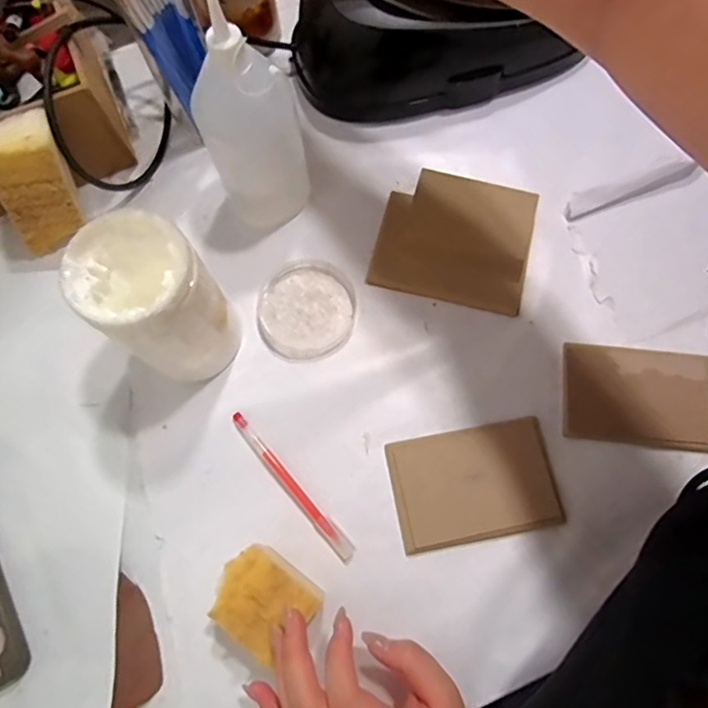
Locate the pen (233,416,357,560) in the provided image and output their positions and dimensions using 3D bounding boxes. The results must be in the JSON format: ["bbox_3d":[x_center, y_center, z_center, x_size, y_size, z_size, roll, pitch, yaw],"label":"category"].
[{"bbox_3d":[-0.050,0.104,0.417,0.012,0.009,0.142,-41,77,-10],"label":"pen"}]

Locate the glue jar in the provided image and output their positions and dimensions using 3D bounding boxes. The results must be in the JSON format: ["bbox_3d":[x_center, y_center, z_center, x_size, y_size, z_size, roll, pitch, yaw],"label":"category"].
[{"bbox_3d":[-0.141,-0.037,0.393,0.078,0.133,0.082,0,73,1],"label":"glue jar"}]

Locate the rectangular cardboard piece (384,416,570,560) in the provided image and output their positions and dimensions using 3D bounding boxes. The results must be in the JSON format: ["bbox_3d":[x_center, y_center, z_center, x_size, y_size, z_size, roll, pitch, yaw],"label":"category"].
[{"bbox_3d":[0.095,0.102,0.416,0.127,0.013,0.086,-11,73,-2],"label":"rectangular cardboard piece"}]

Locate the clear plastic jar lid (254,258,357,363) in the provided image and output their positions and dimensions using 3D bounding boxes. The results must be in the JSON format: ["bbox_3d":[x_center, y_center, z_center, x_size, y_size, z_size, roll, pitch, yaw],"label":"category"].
[{"bbox_3d":[-0.041,-0.039,0.464,0.089,0.009,0.085,0,73,1],"label":"clear plastic jar lid"}]

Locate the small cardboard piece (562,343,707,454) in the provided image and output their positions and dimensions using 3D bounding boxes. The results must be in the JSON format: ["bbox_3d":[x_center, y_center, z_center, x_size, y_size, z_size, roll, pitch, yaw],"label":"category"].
[{"bbox_3d":[0.235,0.034,0.435,0.119,0.009,0.081,6,79,6],"label":"small cardboard piece"}]

